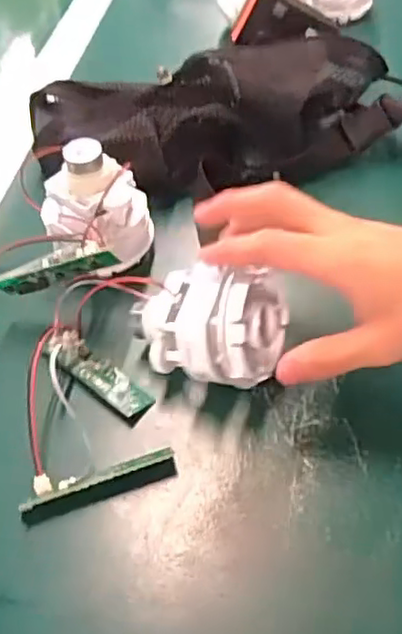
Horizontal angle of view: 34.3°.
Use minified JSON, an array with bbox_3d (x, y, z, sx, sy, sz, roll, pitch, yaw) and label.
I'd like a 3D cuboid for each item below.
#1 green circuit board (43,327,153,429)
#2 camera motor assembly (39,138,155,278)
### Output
[{"bbox_3d":[-0.062,0.034,0.388,0.077,0.008,0.022,37,66,22],"label":"green circuit board"},{"bbox_3d":[-0.068,-0.069,0.424,0.070,0.081,0.063,-16,50,-8],"label":"camera motor assembly"}]

